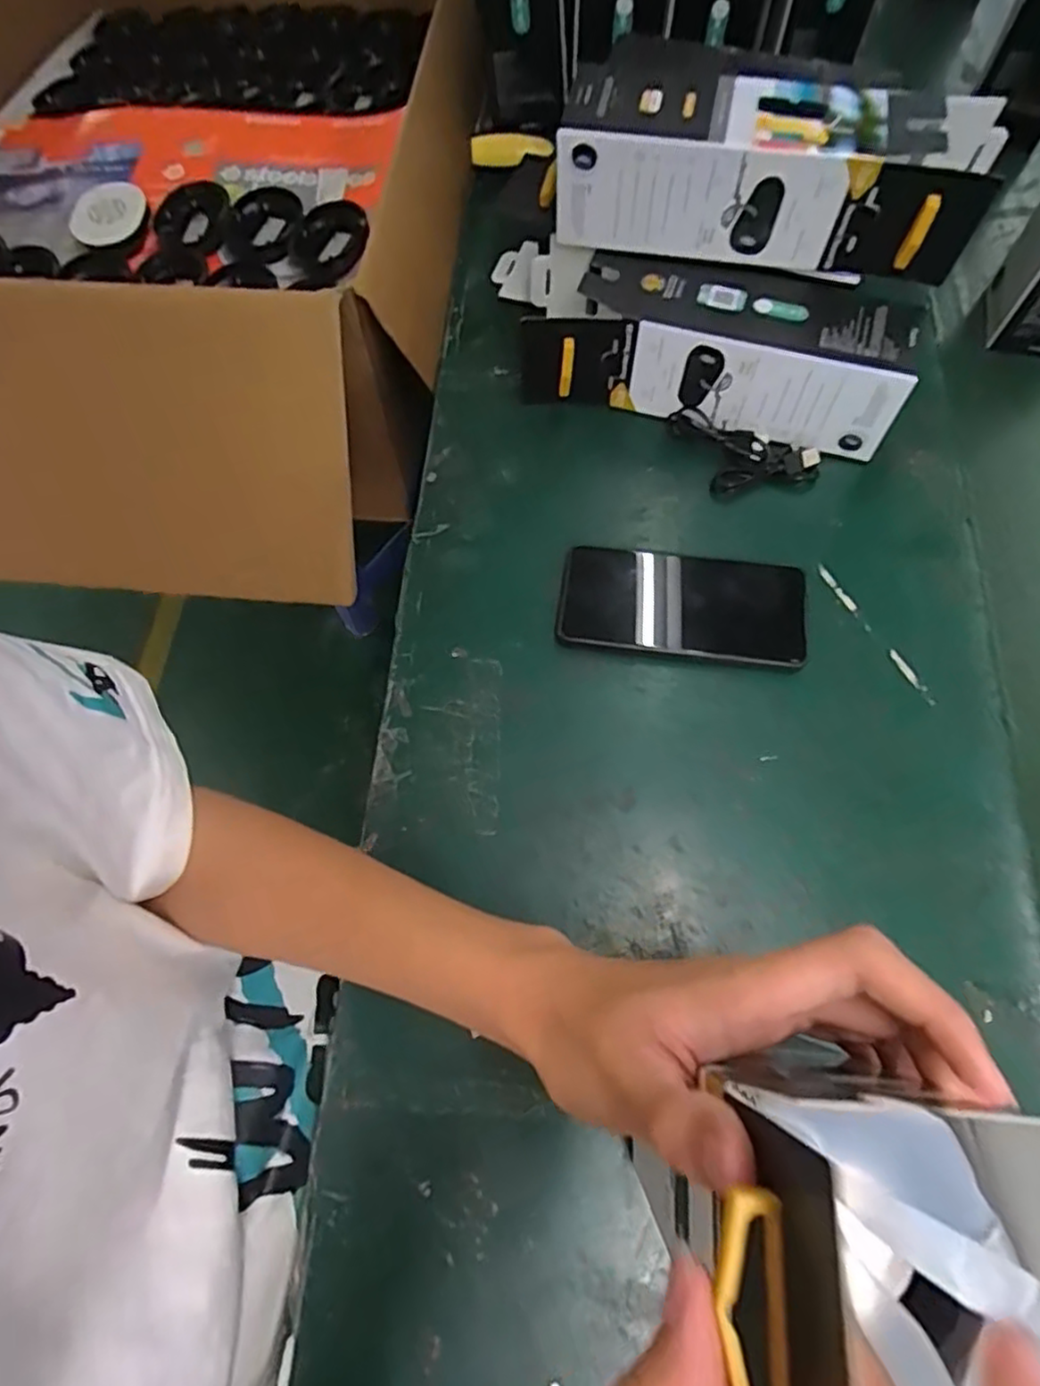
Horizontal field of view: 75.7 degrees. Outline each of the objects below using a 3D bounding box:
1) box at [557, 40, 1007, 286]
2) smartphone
[{"bbox_3d":[0.170,-0.351,0.449,0.281,0.072,0.097,11,70,6],"label":"box"},{"bbox_3d":[0.109,-0.059,0.454,0.160,0.016,0.076,8,70,4],"label":"smartphone"}]

